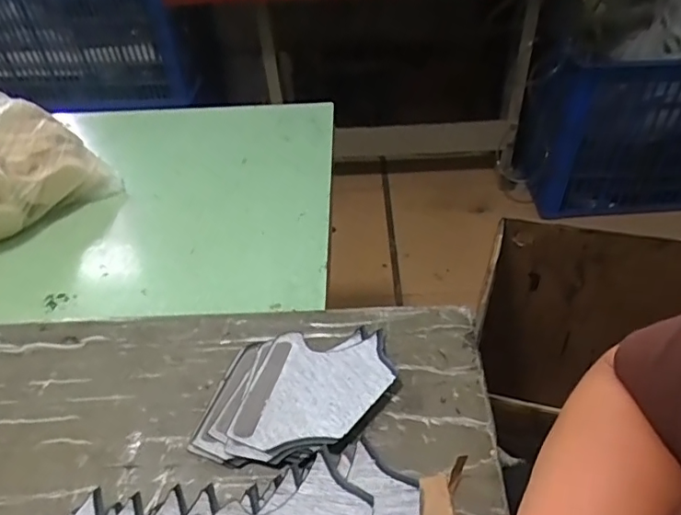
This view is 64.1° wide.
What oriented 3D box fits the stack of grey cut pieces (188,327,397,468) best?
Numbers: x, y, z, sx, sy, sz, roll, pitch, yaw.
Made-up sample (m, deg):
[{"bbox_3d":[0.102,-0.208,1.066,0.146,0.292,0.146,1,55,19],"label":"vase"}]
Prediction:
[{"bbox_3d":[-0.037,0.114,0.450,0.152,0.017,0.109,-3,45,1],"label":"stack of grey cut pieces"}]

